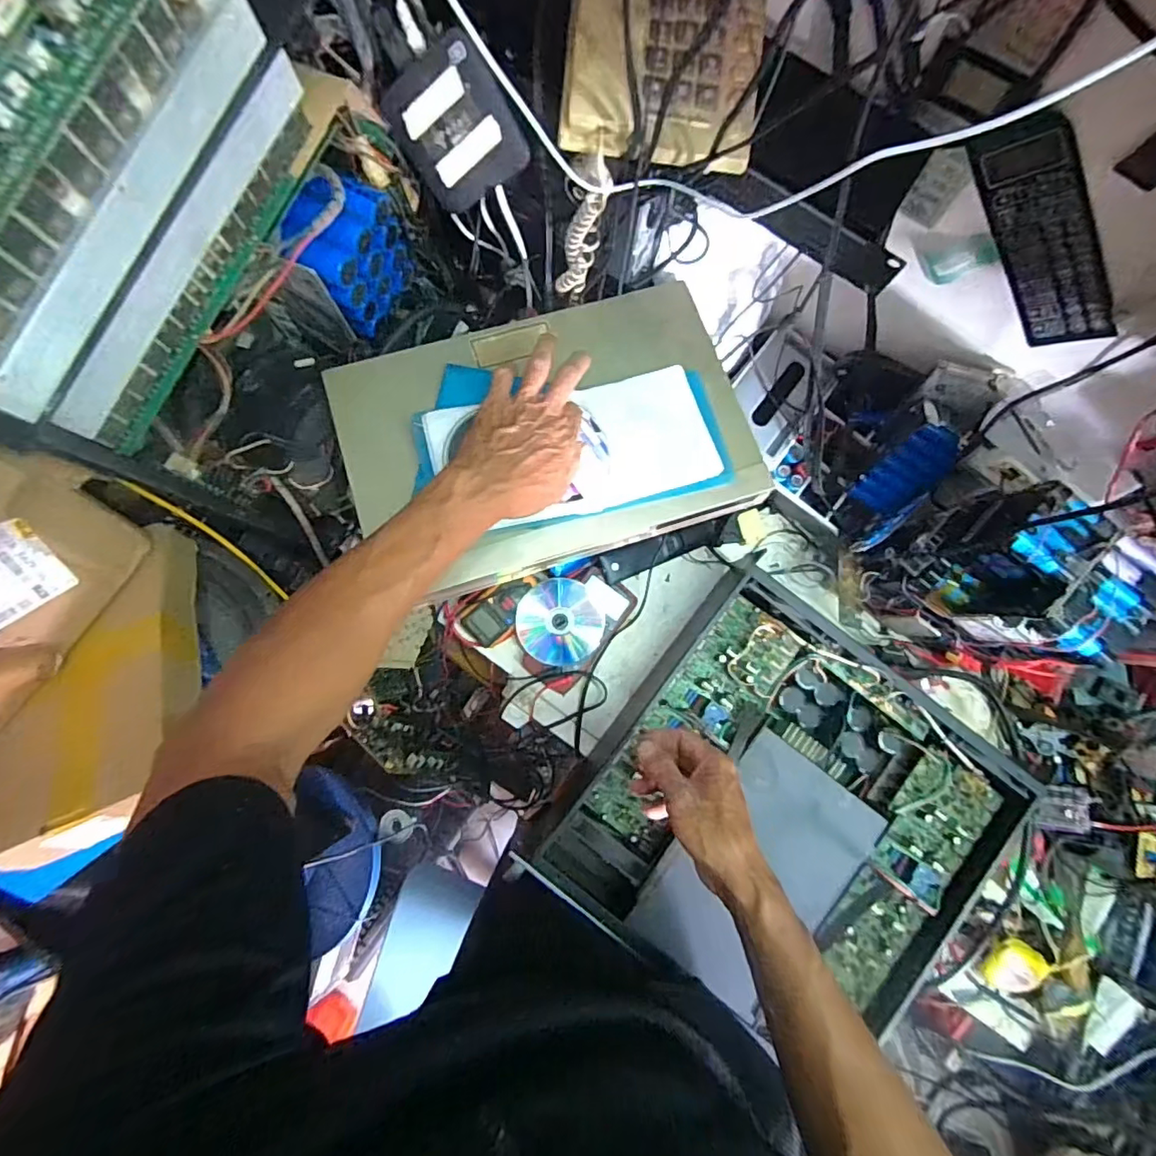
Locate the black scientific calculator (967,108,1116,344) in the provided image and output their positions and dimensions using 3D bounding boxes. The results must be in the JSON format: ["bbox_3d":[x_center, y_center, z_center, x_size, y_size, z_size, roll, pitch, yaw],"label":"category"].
[{"bbox_3d":[0.419,-0.299,0.494,0.221,0.072,0.010,43,82,-29],"label":"black scientific calculator"}]

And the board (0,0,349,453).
[{"bbox_3d":[-0.326,-0.272,0.370,0.096,0.199,0.345,26,82,2],"label":"board"}]

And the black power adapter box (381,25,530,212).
[{"bbox_3d":[-0.110,-0.409,0.504,0.112,0.107,0.019,-13,44,32],"label":"black power adapter box"}]

